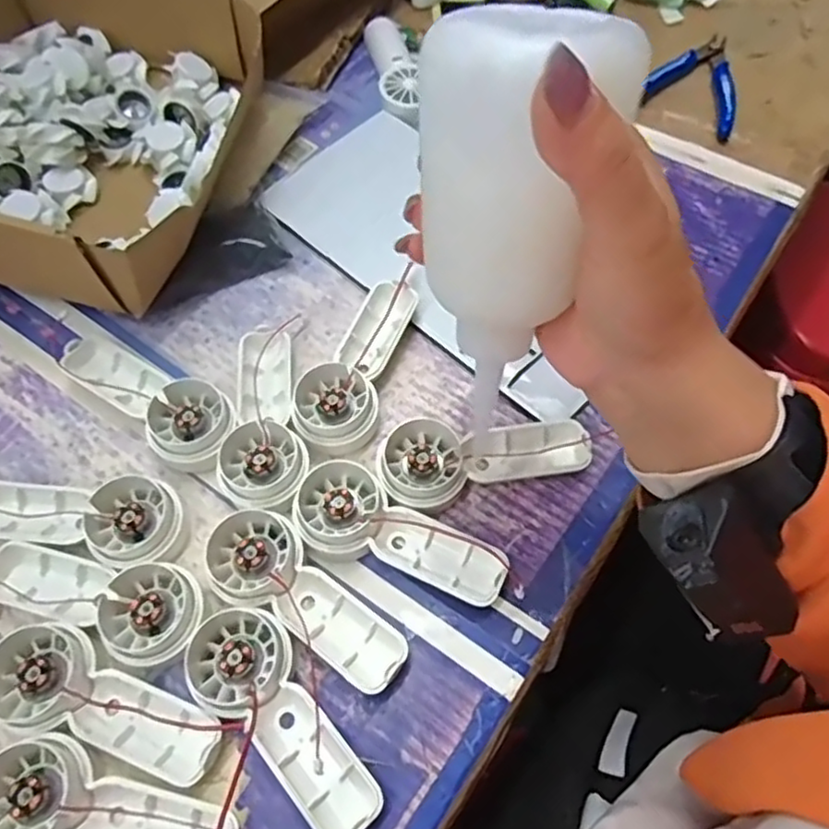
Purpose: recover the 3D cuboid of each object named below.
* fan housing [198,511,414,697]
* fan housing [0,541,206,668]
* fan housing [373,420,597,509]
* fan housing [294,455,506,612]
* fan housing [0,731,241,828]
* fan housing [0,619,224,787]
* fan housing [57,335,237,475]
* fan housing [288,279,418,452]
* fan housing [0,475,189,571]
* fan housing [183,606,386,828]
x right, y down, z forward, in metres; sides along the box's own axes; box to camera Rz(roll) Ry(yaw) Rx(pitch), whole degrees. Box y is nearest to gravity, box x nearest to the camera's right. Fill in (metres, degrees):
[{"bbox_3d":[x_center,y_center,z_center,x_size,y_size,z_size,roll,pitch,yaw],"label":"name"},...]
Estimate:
[{"bbox_3d":[-0.055,0.091,0.321,0.112,0.019,0.043,38,69,18],"label":"fan housing"},{"bbox_3d":[-0.157,0.089,0.326,0.108,0.022,0.046,14,64,8],"label":"fan housing"},{"bbox_3d":[0.037,0.021,0.356,0.112,0.021,0.048,-9,63,-4],"label":"fan housing"},{"bbox_3d":[-0.010,0.063,0.334,0.111,0.020,0.048,29,67,15],"label":"fan housing"},{"bbox_3d":[-0.130,0.170,0.280,0.112,0.023,0.043,14,64,8],"label":"fan housing"},{"bbox_3d":[-0.142,0.132,0.303,0.115,0.022,0.043,19,65,10],"label":"fan housing"},{"bbox_3d":[-0.149,-0.013,0.378,0.112,0.022,0.046,37,69,18],"label":"fan housing"},{"bbox_3d":[-0.033,-0.031,0.387,0.047,0.023,0.112,19,65,10],"label":"fan housing"},{"bbox_3d":[-0.174,0.050,0.346,0.109,0.021,0.047,12,64,7],"label":"fan housing"},{"bbox_3d":[-0.058,0.135,0.297,0.043,0.019,0.113,-41,69,-18],"label":"fan housing"}]

